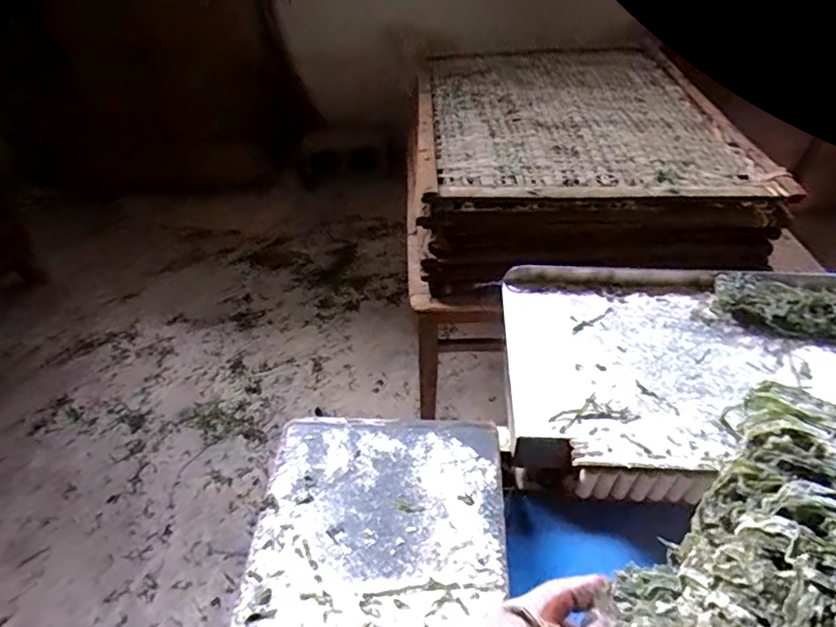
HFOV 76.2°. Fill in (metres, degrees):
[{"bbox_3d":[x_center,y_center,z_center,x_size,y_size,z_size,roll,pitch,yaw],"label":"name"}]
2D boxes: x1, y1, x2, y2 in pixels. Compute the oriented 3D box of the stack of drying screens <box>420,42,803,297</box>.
[{"bbox_3d":[0.420,-0.478,1.492,0.803,0.210,1.028,1,41,3],"label":"stack of drying screens"}]

